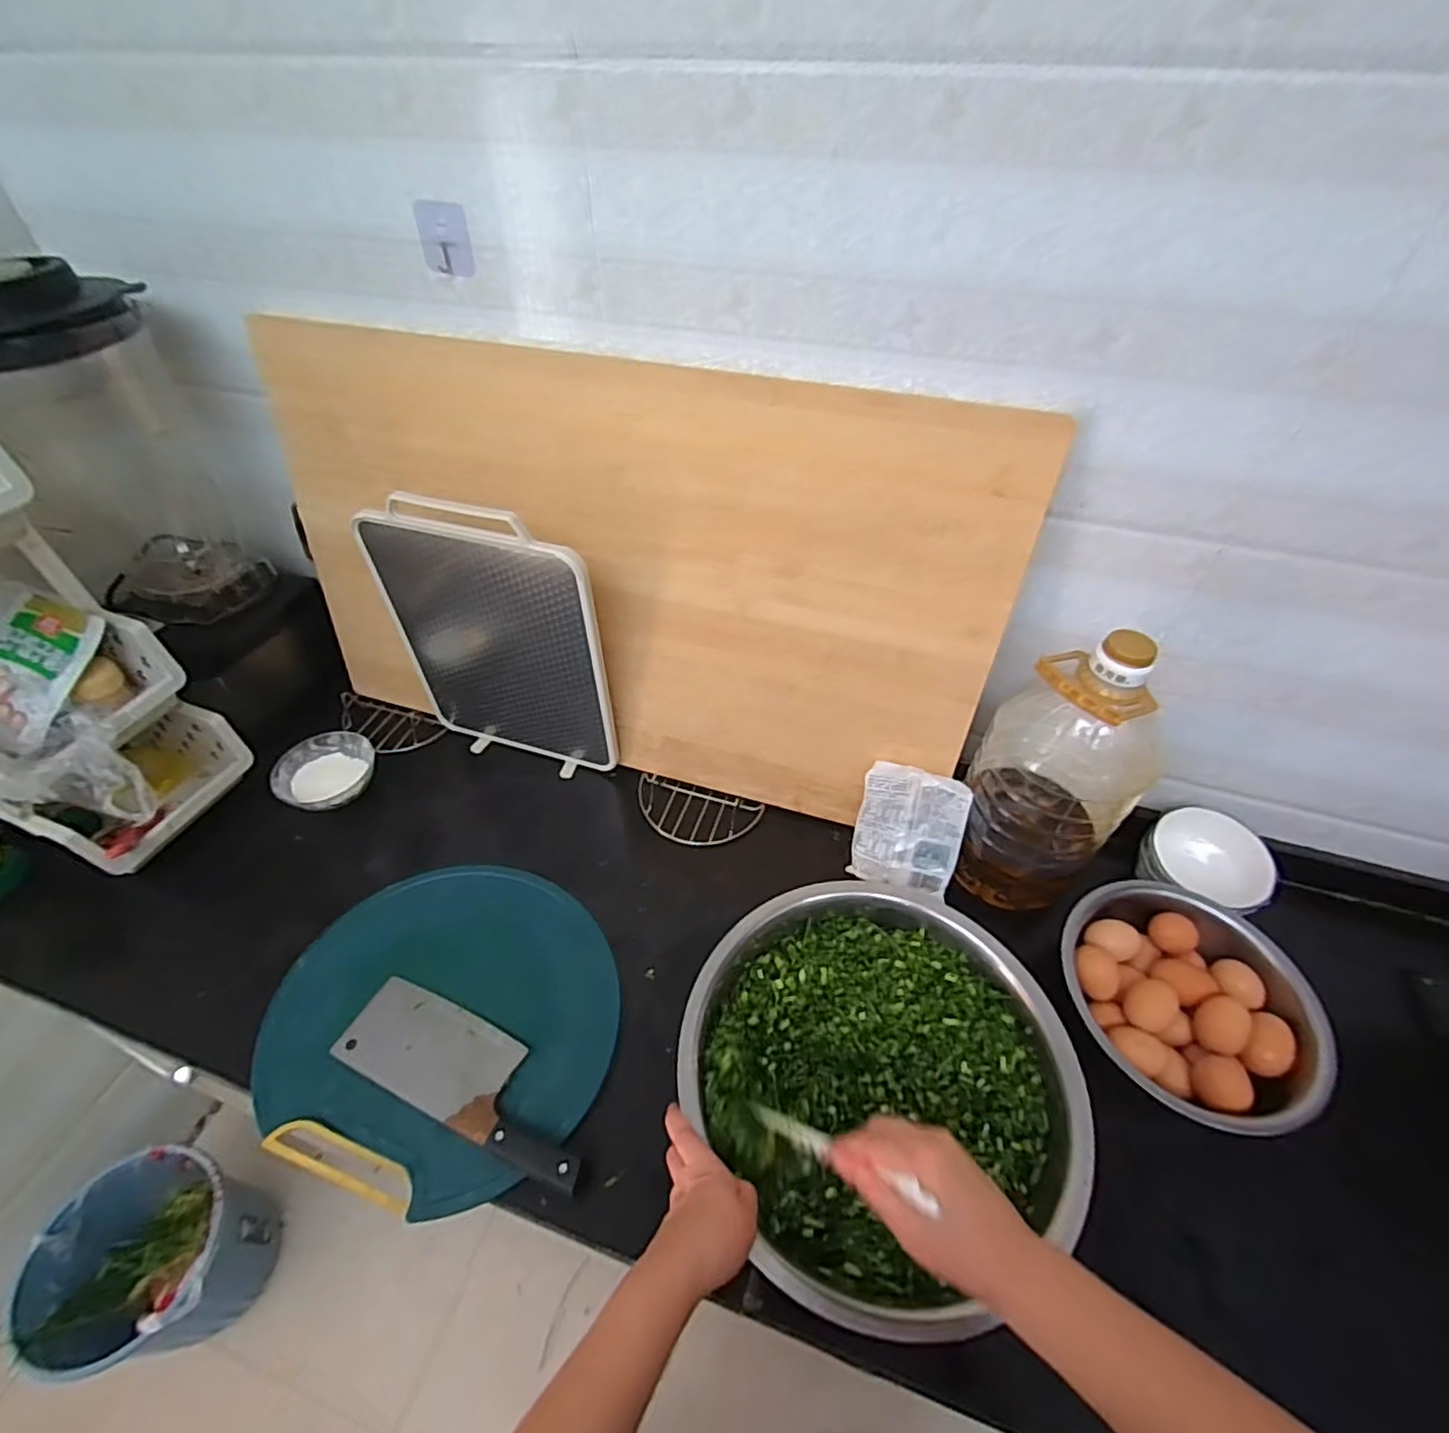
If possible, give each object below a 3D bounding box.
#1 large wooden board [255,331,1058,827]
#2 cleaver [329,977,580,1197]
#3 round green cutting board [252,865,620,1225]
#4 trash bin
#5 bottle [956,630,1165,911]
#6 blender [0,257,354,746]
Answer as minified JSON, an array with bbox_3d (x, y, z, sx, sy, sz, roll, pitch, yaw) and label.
[{"bbox_3d":[-0.131,-0.146,0.758,0.864,0.494,0.027,14,35,12],"label":"large wooden board"},{"bbox_3d":[-0.251,0.349,0.625,0.284,0.013,0.087,19,48,16],"label":"cleaver"},{"bbox_3d":[-0.291,0.305,0.665,0.349,0.031,0.308,15,47,13],"label":"round green cutting board"},{"bbox_3d":[-0.880,0.875,1.027,0.237,0.283,0.248,-5,46,-6],"label":"trash bin"},{"bbox_3d":[0.354,0.062,0.684,0.143,0.351,0.128,-17,49,-17],"label":"bottle"},{"bbox_3d":[-0.705,-0.237,0.819,0.249,0.533,0.209,28,51,23],"label":"blender"}]

